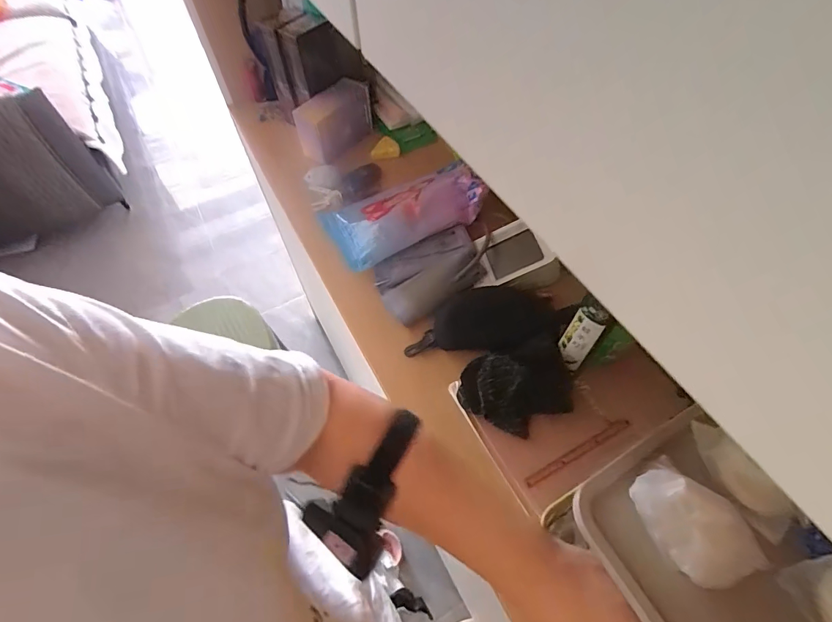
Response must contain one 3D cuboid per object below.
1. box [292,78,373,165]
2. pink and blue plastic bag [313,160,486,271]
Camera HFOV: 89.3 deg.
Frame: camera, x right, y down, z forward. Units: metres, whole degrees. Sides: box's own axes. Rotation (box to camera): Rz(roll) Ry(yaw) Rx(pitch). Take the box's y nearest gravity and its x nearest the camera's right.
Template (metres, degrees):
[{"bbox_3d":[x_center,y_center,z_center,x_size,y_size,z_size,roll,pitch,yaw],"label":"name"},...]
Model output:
[{"bbox_3d":[-0.150,-0.344,0.783,0.155,0.110,0.067,-40,65,-22],"label":"box"},{"bbox_3d":[-0.026,-0.163,0.662,0.226,0.080,0.156,-22,60,-13],"label":"pink and blue plastic bag"}]

